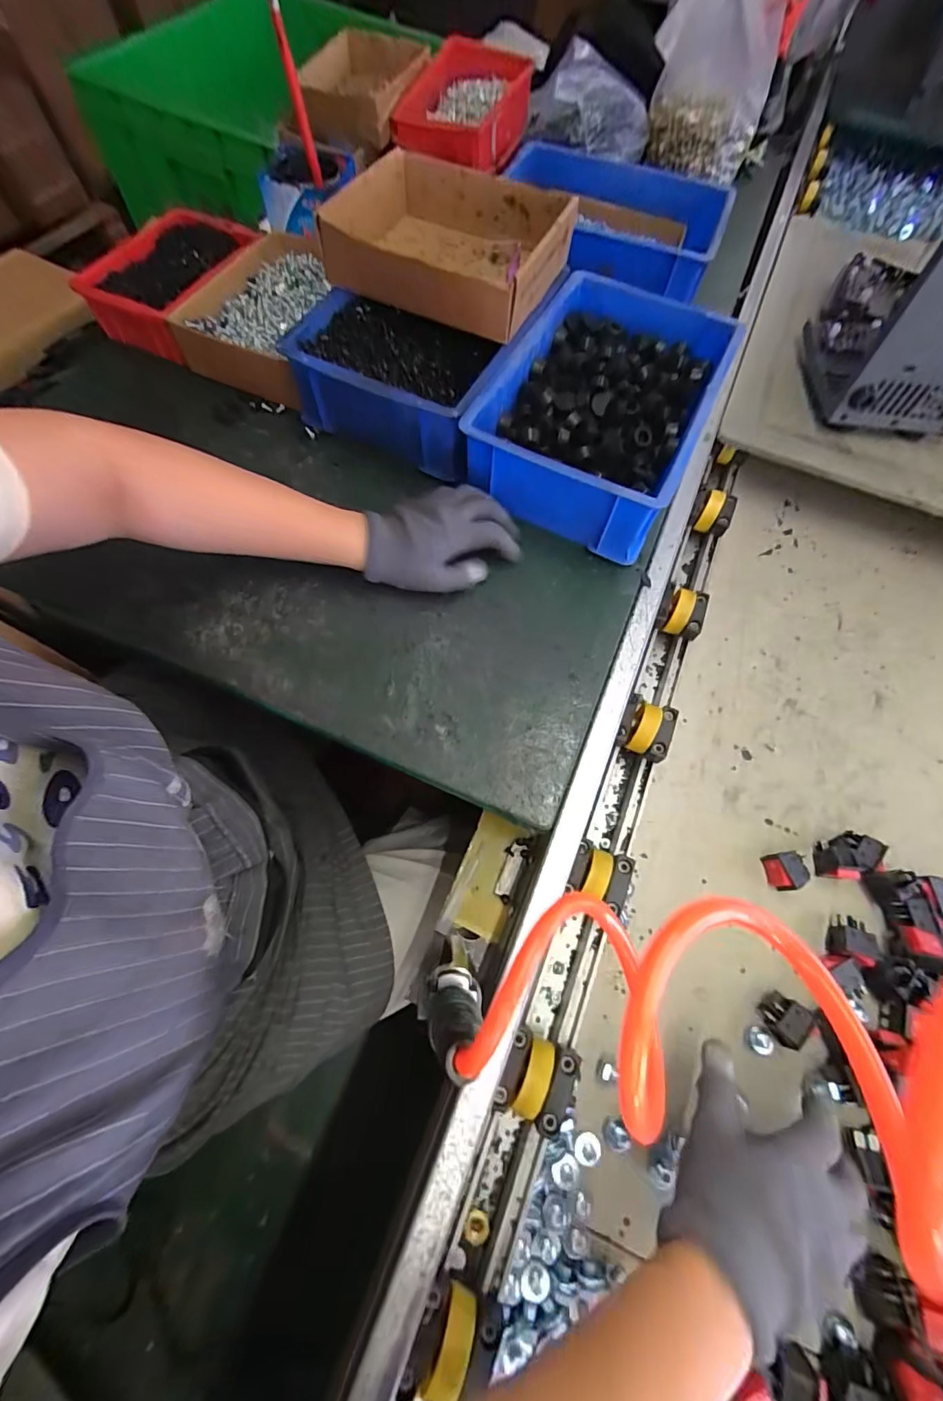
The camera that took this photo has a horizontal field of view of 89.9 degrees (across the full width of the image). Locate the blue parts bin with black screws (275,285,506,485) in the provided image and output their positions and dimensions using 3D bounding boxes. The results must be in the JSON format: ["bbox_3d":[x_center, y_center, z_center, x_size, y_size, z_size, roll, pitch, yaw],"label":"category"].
[{"bbox_3d":[-0.079,-0.334,0.495,0.198,0.078,0.134,22,69,5],"label":"blue parts bin with black screws"}]

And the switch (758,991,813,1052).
[{"bbox_3d":[0.256,0.260,0.387,0.027,0.025,0.033,33,69,11],"label":"switch"}]

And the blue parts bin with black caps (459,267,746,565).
[{"bbox_3d":[0.139,-0.311,0.499,0.198,0.083,0.303,25,69,7],"label":"blue parts bin with black caps"}]

